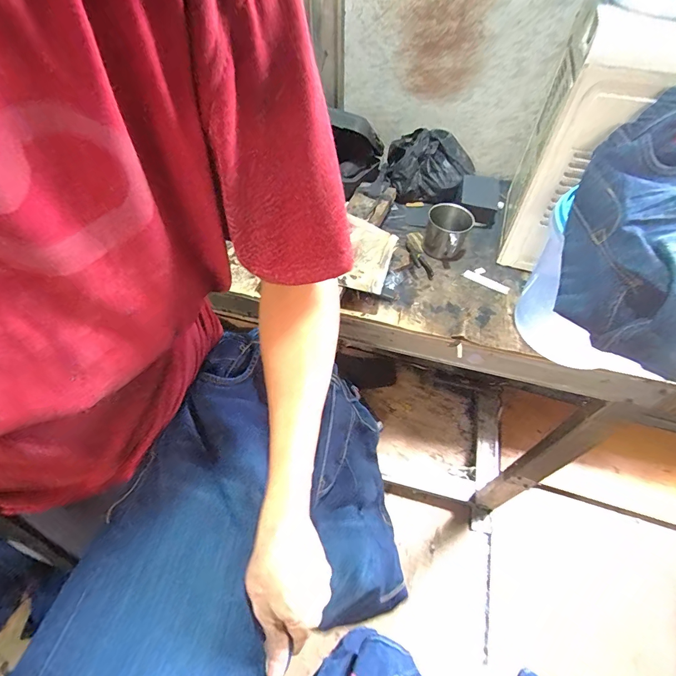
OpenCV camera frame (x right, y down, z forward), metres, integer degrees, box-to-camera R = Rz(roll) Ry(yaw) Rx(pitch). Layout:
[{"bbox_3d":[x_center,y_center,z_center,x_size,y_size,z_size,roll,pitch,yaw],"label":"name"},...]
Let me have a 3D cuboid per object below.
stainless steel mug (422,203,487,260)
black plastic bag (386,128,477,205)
[{"bbox_3d":[0.210,-0.195,0.679,0.092,0.073,0.087,0,51,0],"label":"stainless steel mug"},{"bbox_3d":[0.197,-0.373,0.790,0.182,0.110,0.123,7,52,5],"label":"black plastic bag"}]

